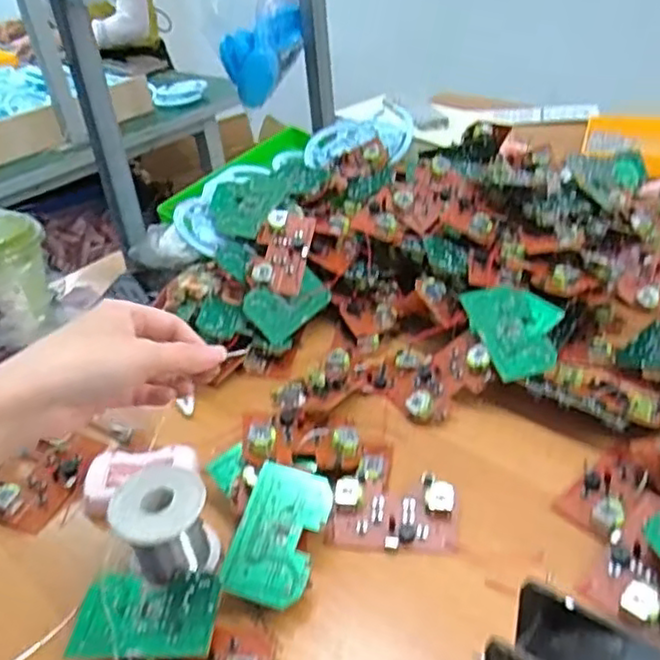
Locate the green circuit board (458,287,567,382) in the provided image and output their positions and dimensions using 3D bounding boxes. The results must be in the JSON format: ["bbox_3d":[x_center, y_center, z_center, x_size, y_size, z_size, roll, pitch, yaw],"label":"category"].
[{"bbox_3d":[0.163,-0.002,0.584,0.078,0.009,0.093,-17,56,-12],"label":"green circuit board"}]

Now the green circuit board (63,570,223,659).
[{"bbox_3d":[-0.115,0.177,0.421,0.090,0.007,0.053,-6,42,7],"label":"green circuit board"}]

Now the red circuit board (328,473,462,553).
[{"bbox_3d":[0.045,0.131,0.481,0.087,0.021,0.050,-1,36,8],"label":"red circuit board"}]

